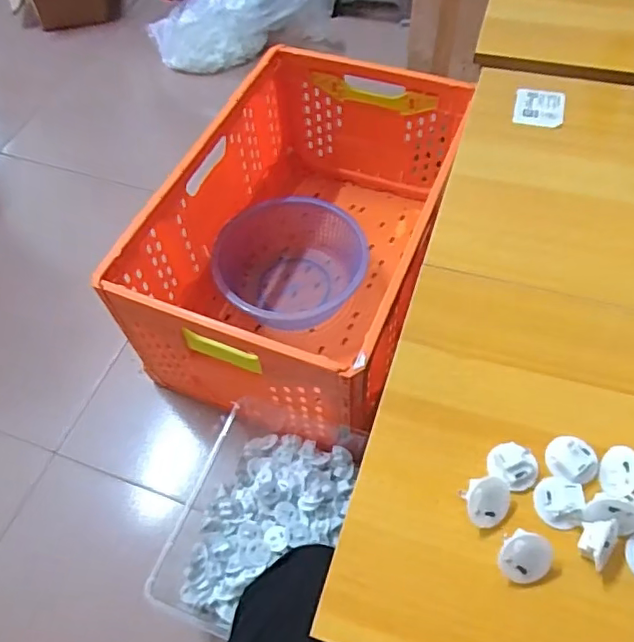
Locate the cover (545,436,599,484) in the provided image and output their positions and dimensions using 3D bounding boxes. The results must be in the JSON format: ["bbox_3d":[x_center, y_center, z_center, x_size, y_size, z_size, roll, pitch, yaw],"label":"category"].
[{"bbox_3d":[0.175,0.093,0.381,0.030,0.016,0.033,-2,58,3],"label":"cover"}]

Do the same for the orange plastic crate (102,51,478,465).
[{"bbox_3d":[-0.013,-0.147,0.982,0.382,0.304,0.624,19,61,15],"label":"orange plastic crate"}]

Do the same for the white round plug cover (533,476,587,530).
[{"bbox_3d":[0.158,0.118,0.366,0.029,0.012,0.030,-2,58,3],"label":"white round plug cover"}]

